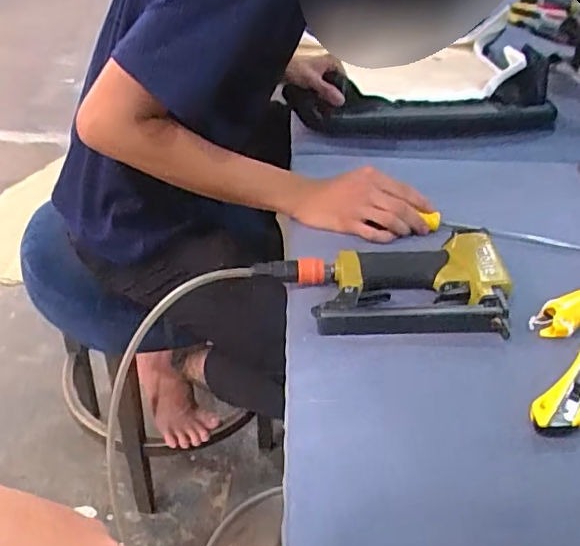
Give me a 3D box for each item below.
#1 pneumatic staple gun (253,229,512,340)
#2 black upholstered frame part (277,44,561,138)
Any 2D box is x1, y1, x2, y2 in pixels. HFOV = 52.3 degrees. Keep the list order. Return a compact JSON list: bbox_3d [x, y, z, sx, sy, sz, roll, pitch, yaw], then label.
[{"bbox_3d":[0.098,0.017,0.595,0.239,0.048,0.110,-3,36,-7],"label":"pneumatic staple gun"},{"bbox_3d":[0.225,-0.282,0.967,0.467,0.099,0.105,-3,36,-8],"label":"black upholstered frame part"}]

